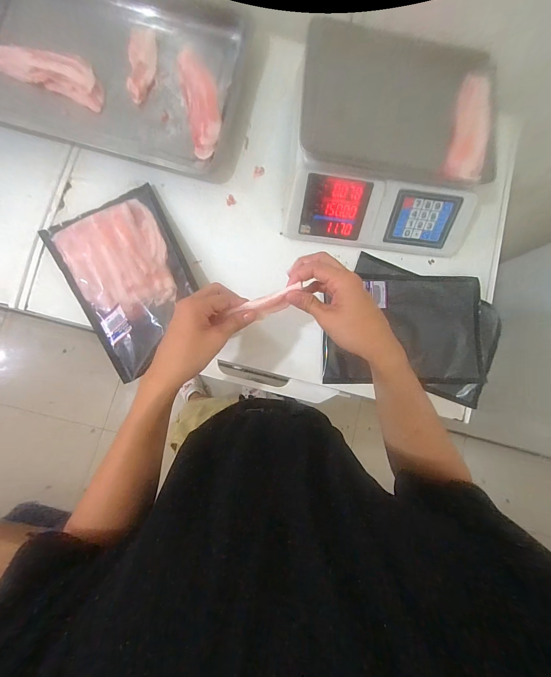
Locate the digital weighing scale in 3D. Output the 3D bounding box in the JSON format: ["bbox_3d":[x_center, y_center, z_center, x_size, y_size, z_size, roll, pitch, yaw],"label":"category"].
[{"bbox_3d":[0.194,-0.320,0.535,0.333,0.129,0.294,4,85,-6],"label":"digital weighing scale"}]

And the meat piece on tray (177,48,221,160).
[{"bbox_3d":[-0.136,-0.430,0.560,0.064,0.035,0.192,-11,87,-7],"label":"meat piece on tray"}]

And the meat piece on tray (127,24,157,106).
[{"bbox_3d":[-0.245,-0.504,0.563,0.045,0.011,0.149,1,85,-6],"label":"meat piece on tray"}]

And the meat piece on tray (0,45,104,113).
[{"bbox_3d":[-0.397,-0.468,0.535,0.190,0.022,0.065,17,84,-5],"label":"meat piece on tray"}]

